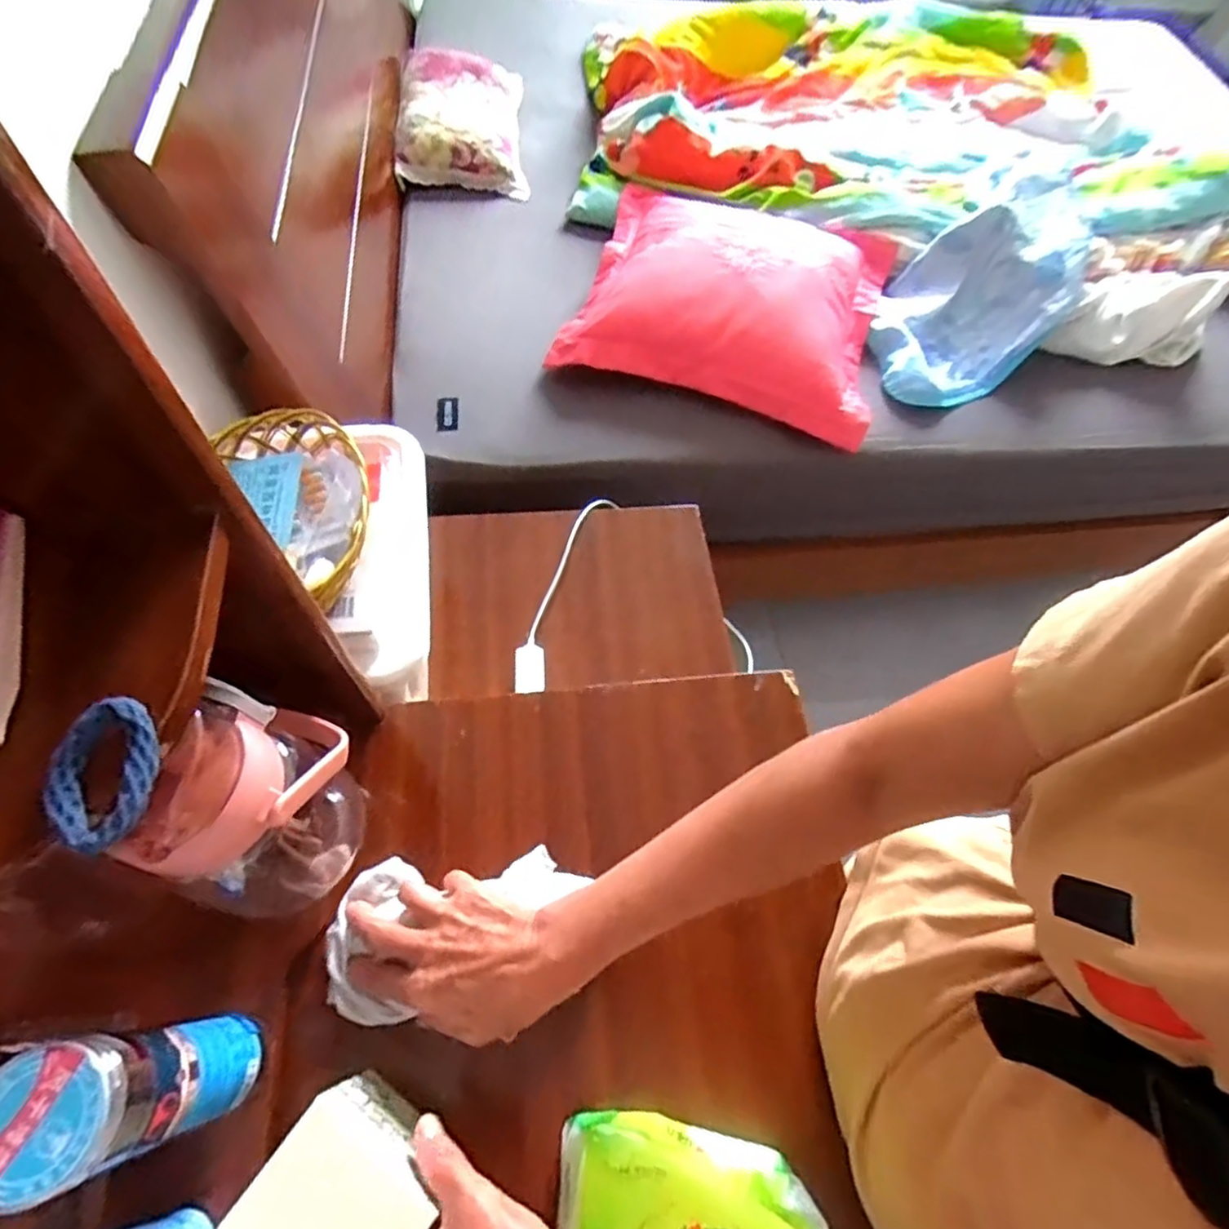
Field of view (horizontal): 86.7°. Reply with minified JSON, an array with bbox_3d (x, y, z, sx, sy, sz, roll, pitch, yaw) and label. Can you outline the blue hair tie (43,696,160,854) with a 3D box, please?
[{"bbox_3d":[-0.176,0.054,0.222,0.030,0.013,0.049,-5,64,-3],"label":"blue hair tie"}]

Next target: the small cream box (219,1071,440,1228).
[{"bbox_3d":[-0.139,0.304,0.338,0.079,0.091,0.084,34,68,15],"label":"small cream box"}]

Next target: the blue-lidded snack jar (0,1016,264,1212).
[{"bbox_3d":[-0.229,0.230,0.317,0.047,0.143,0.050,0,64,-1],"label":"blue-lidded snack jar"}]

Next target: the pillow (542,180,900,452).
[{"bbox_3d":[0.194,-0.512,1.031,0.468,0.129,0.453,14,65,6],"label":"pillow"}]

